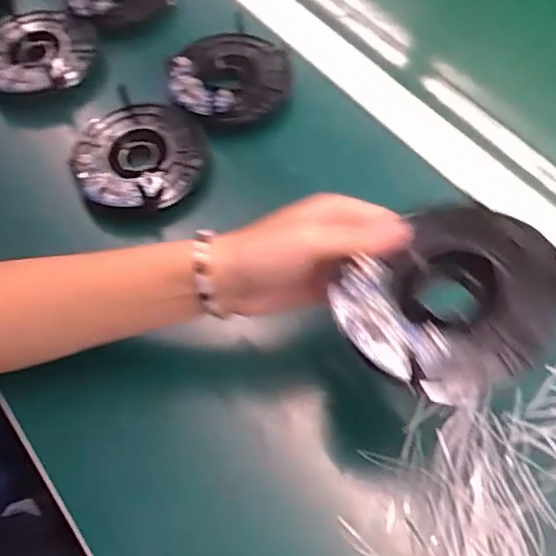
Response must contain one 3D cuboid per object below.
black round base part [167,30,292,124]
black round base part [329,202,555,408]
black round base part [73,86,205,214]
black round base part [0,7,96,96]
[{"bbox_3d":[-0.038,-0.163,0.486,0.093,0.028,0.097,-2,61,3],"label":"black round base part"},{"bbox_3d":[0.082,0.007,0.273,0.101,0.014,0.085,-36,66,-19],"label":"black round base part"},{"bbox_3d":[-0.105,-0.095,0.454,0.093,0.026,0.109,-17,62,-5],"label":"black round base part"},{"bbox_3d":[-0.211,-0.194,0.512,0.099,0.025,0.093,-2,61,3],"label":"black round base part"}]

